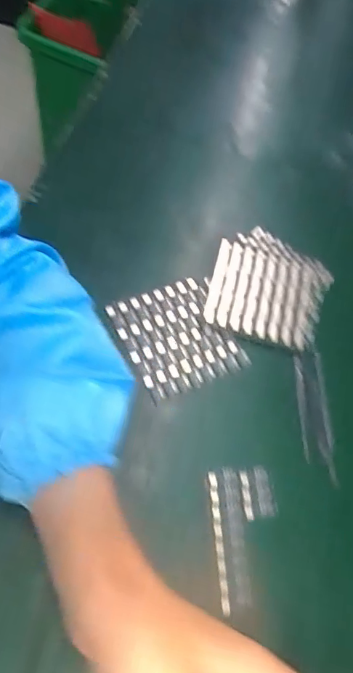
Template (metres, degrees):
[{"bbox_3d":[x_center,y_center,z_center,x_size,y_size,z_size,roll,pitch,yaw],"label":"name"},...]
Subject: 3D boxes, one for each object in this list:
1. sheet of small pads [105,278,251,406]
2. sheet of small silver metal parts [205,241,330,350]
[{"bbox_3d":[0.001,-0.002,0.456,0.099,0.008,0.102,-22,68,-20],"label":"sheet of small pads"},{"bbox_3d":[0.086,-0.041,0.492,0.107,0.007,0.102,19,61,0],"label":"sheet of small silver metal parts"}]

